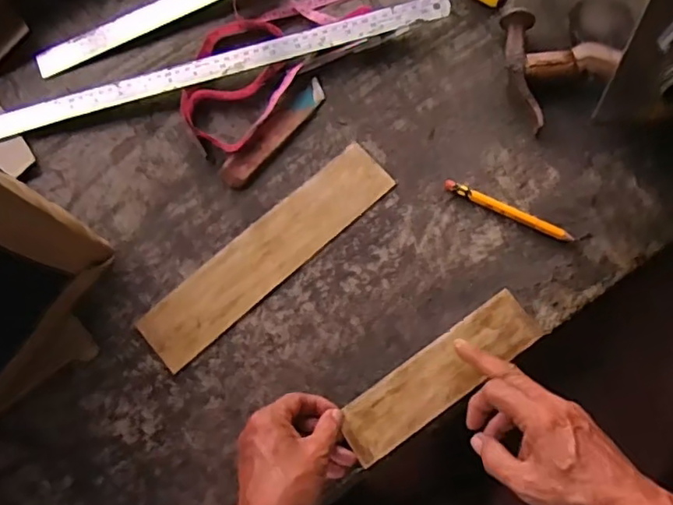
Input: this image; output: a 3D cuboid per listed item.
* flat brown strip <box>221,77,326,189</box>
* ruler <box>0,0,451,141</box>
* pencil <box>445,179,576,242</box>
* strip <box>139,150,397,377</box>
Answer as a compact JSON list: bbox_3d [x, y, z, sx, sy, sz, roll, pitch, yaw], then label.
[{"bbox_3d":[-0.060,-0.117,0.573,0.030,0.005,0.132,41,82,8],"label":"flat brown strip"},{"bbox_3d":[-0.128,-0.185,0.592,0.481,0.008,0.027,-15,78,4],"label":"ruler"},{"bbox_3d":[0.156,-0.038,0.535,0.120,0.008,0.010,26,80,6],"label":"pencil"},{"bbox_3d":[-0.064,0.002,0.551,0.266,0.009,0.057,-41,81,-7],"label":"strip"}]

